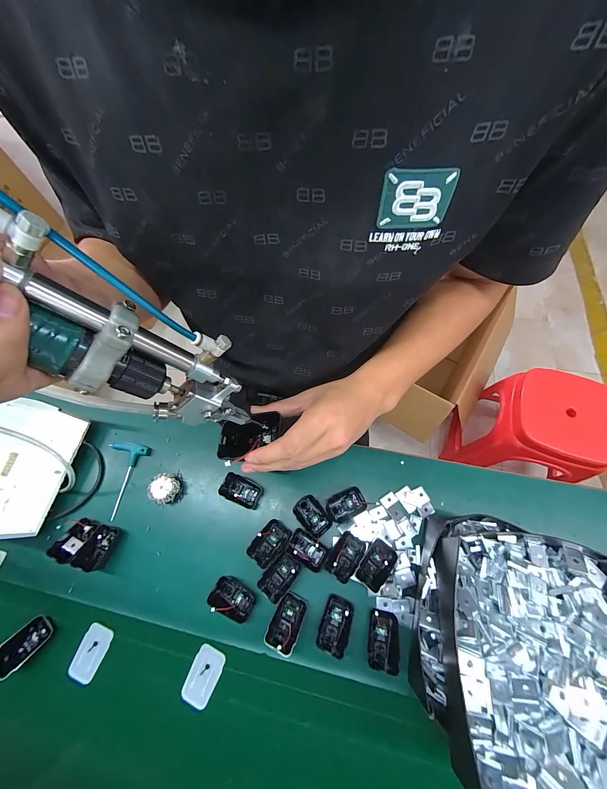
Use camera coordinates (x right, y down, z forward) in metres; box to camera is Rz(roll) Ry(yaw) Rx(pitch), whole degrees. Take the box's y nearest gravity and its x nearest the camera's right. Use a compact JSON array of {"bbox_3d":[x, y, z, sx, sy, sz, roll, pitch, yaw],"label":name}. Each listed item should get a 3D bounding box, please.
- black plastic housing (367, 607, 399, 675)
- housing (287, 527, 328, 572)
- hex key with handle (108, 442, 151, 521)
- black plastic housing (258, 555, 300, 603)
[{"bbox_3d":[0.119,0.366,0.415,0.043,0.026,0.069,9,66,6],"label":"black plastic housing"},{"bbox_3d":[0.006,0.261,0.470,0.063,0.022,0.047,25,69,13],"label":"housing"},{"bbox_3d":[-0.360,0.157,0.534,0.085,0.011,0.135,12,67,8],"label":"hex key with handle"},{"bbox_3d":[-0.038,0.292,0.447,0.043,0.031,0.064,37,72,17],"label":"black plastic housing"}]

